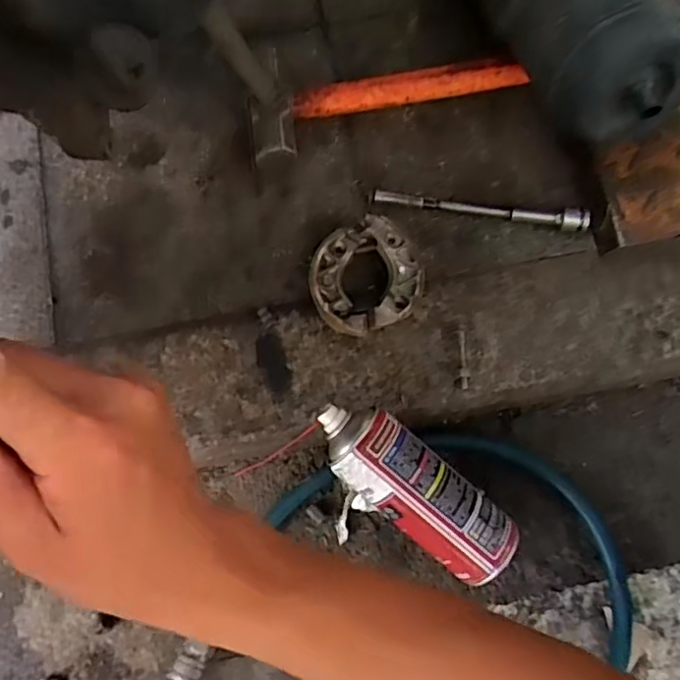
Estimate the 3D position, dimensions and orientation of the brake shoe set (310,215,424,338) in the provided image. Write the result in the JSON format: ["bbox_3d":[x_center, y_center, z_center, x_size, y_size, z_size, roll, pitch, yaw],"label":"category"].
[{"bbox_3d":[0.023,-0.056,0.565,0.097,0.039,0.097,0,74,-1],"label":"brake shoe set"}]

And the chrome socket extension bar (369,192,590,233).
[{"bbox_3d":[0.132,-0.124,0.593,0.198,0.024,0.019,9,74,2],"label":"chrome socket extension bar"}]

